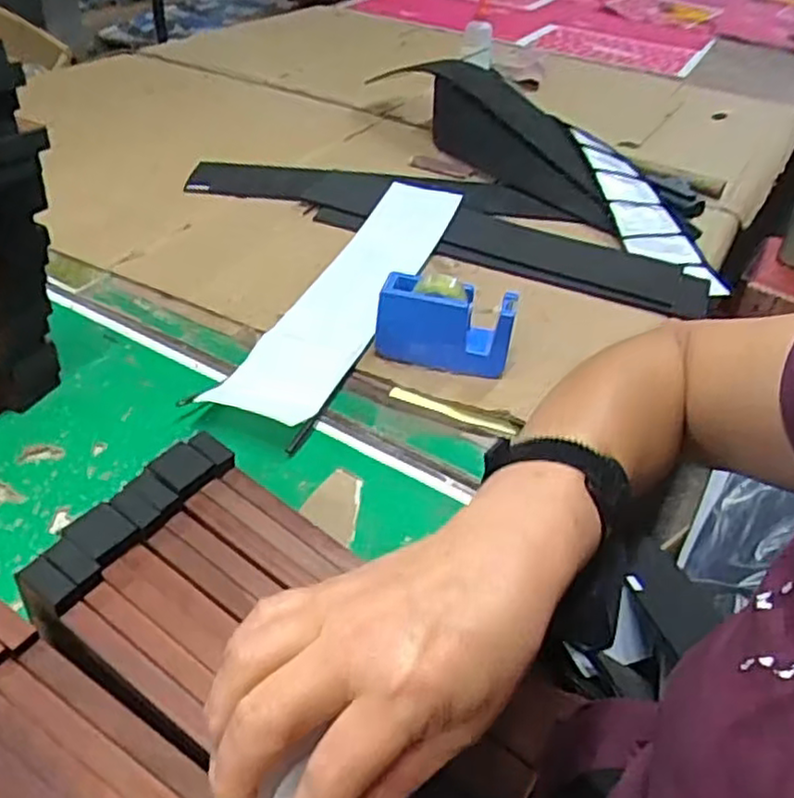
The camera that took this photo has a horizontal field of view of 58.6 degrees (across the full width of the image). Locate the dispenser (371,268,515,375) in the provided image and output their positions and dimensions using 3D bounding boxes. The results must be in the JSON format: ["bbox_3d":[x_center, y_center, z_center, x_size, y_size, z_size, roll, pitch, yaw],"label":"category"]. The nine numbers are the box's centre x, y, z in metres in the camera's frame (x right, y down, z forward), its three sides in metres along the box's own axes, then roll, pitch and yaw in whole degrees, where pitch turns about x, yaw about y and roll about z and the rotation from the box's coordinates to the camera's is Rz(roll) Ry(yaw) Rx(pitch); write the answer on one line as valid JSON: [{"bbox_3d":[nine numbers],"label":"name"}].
[{"bbox_3d":[0.047,-0.075,0.693,0.131,0.078,0.047,9,39,4],"label":"dispenser"}]

